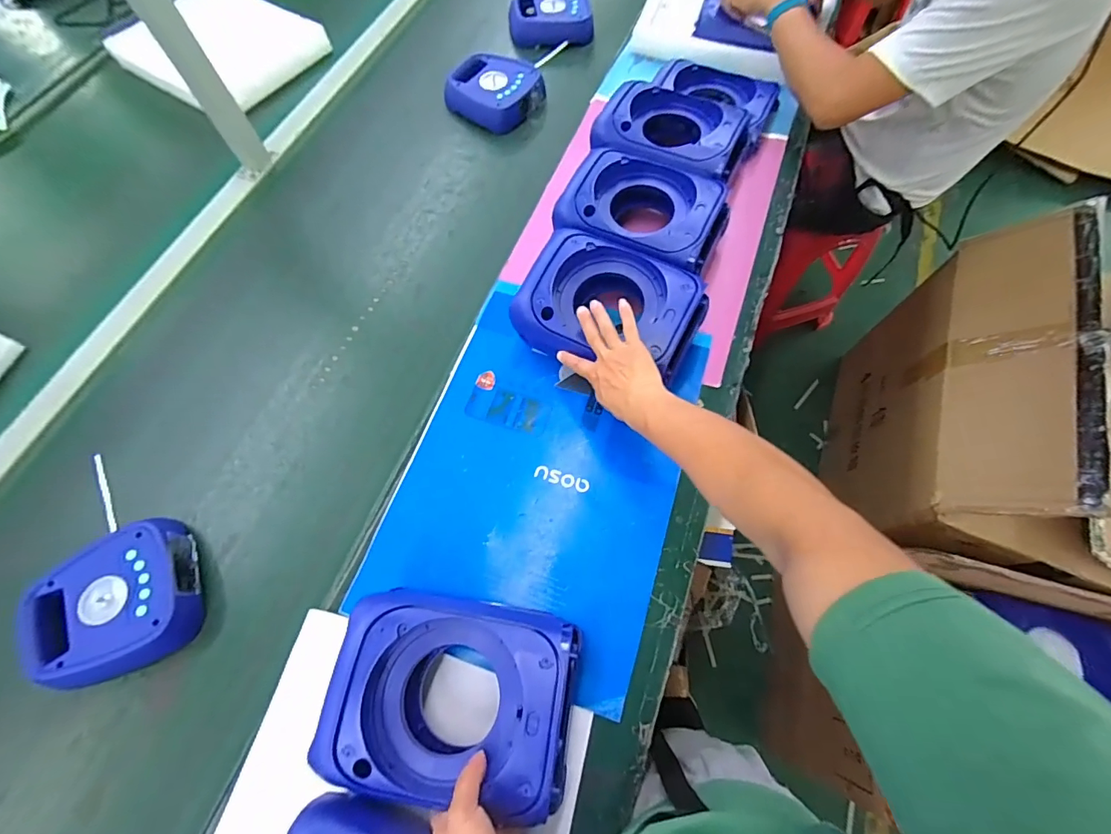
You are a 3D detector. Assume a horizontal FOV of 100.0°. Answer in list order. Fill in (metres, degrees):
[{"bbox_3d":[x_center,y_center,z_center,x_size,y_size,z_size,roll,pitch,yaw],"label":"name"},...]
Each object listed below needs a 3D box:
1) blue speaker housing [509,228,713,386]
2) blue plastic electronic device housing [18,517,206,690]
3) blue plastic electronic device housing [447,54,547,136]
[{"bbox_3d":[0.073,-0.146,0.631,0.237,0.100,0.156,19,68,6],"label":"blue speaker housing"},{"bbox_3d":[-0.515,0.221,0.556,0.170,0.054,0.153,-35,71,-13],"label":"blue plastic electronic device housing"},{"bbox_3d":[-0.124,-0.611,0.884,0.177,0.059,0.154,24,70,10],"label":"blue plastic electronic device housing"}]

